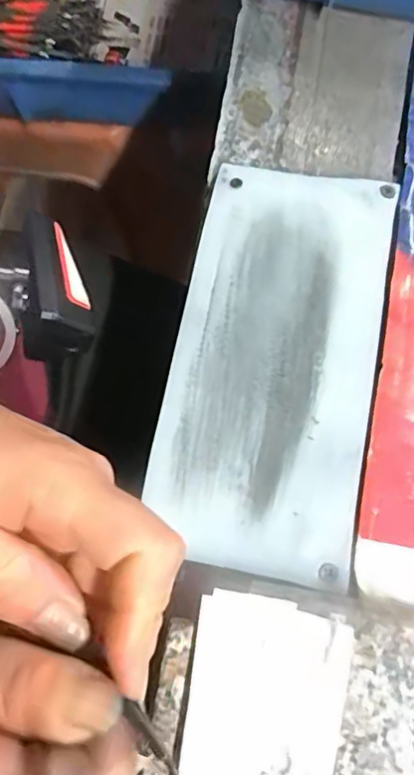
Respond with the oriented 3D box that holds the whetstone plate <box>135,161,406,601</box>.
[{"bbox_3d":[0.032,-0.014,0.278,0.092,0.007,0.193,11,76,4],"label":"whetstone plate"}]

